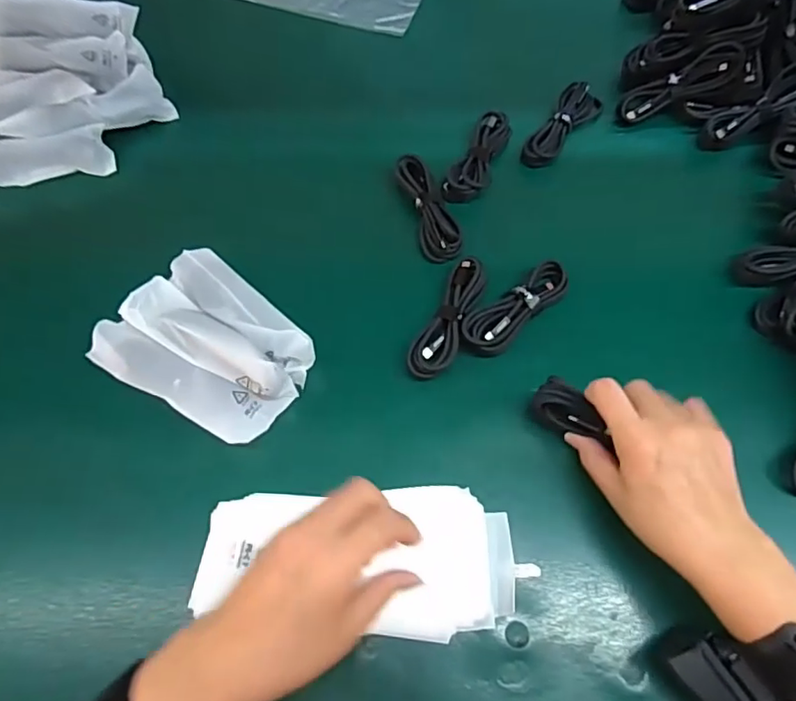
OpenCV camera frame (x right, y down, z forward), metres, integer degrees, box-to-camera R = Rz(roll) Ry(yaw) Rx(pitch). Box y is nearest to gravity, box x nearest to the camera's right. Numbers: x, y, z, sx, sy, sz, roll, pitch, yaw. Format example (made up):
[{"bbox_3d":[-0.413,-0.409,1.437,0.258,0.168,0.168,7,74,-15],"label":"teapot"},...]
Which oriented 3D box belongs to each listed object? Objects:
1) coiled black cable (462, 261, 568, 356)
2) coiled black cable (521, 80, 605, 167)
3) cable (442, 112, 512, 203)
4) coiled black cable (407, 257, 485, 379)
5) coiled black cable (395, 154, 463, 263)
[{"bbox_3d":[0.096,-0.037,0.458,0.108,0.017,0.038,-42,71,-16],"label":"coiled black cable"},{"bbox_3d":[0.161,-0.221,0.551,0.034,0.026,0.112,34,71,16],"label":"coiled black cable"},{"bbox_3d":[0.078,-0.183,0.529,0.034,0.021,0.106,24,68,12],"label":"cable"},{"bbox_3d":[0.043,-0.028,0.450,0.032,0.010,0.111,24,68,12],"label":"coiled black cable"},{"bbox_3d":[0.027,-0.129,0.502,0.033,0.024,0.104,-17,66,-6],"label":"coiled black cable"}]

